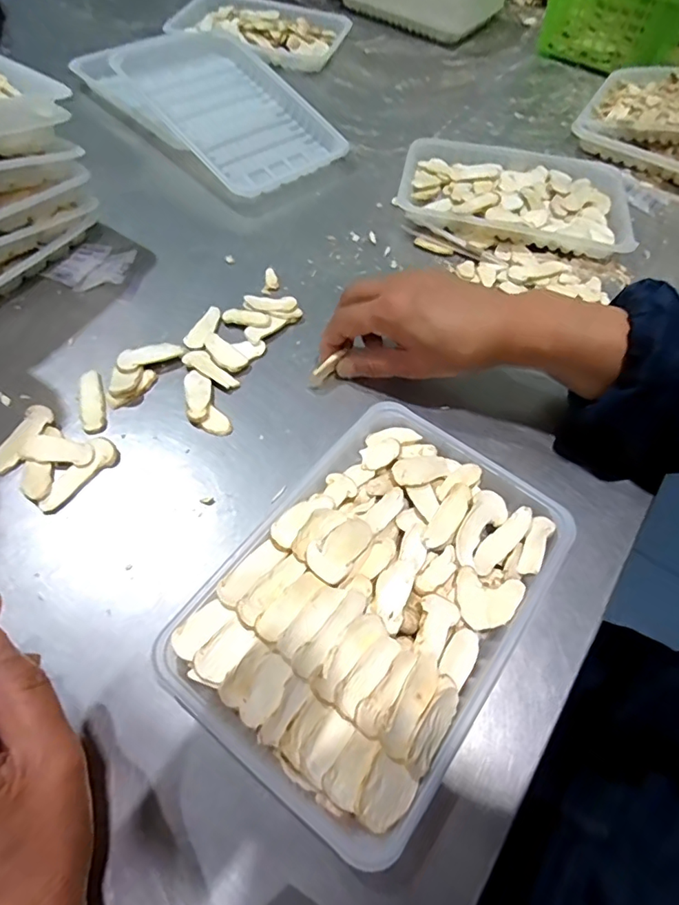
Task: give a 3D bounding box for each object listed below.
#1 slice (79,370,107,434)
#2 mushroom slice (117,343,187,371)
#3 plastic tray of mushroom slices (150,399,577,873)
[{"bbox_3d":[-0.187,-0.039,0.386,0.018,0.004,0.059,-15,60,-13],"label":"slice"},{"bbox_3d":[-0.151,-0.077,0.410,0.051,0.010,0.018,-20,61,-16],"label":"mushroom slice"},{"bbox_3d":[0.024,0.082,0.311,0.163,0.034,0.229,33,61,15],"label":"plastic tray of mushroom slices"}]

